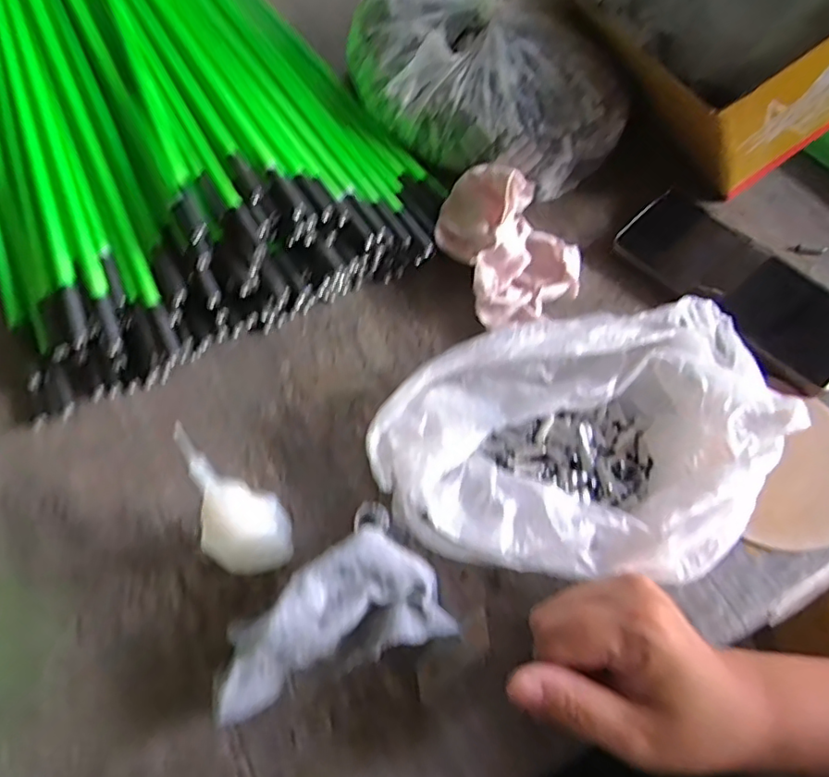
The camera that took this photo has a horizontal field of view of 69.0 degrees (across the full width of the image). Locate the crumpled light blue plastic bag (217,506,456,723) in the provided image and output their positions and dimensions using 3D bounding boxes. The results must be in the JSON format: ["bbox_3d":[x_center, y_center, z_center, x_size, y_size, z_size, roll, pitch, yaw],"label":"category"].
[{"bbox_3d":[-0.044,0.102,0.284,0.109,0.054,0.068,-17,65,-11],"label":"crumpled light blue plastic bag"}]

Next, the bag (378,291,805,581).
[{"bbox_3d":[0.090,0.034,0.323,0.219,0.059,0.134,-6,63,-6],"label":"bag"}]

